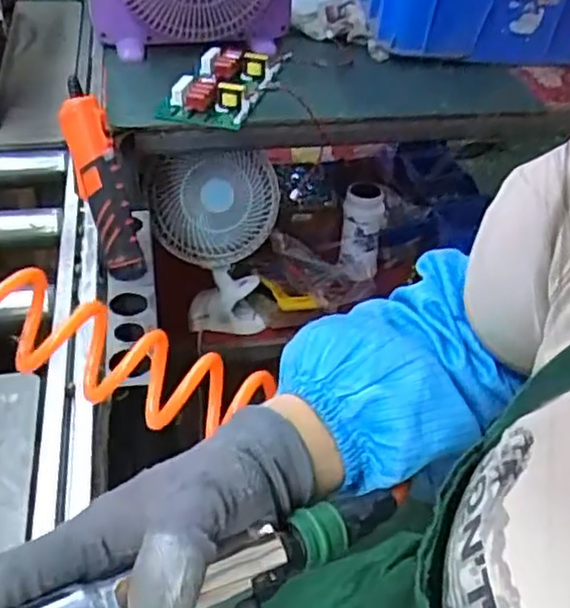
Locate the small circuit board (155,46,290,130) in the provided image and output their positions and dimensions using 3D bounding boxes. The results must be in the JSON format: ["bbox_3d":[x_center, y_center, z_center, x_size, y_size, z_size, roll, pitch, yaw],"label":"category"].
[{"bbox_3d":[-0.082,-0.307,1.014,0.121,0.042,0.202,15,41,15],"label":"small circuit board"}]

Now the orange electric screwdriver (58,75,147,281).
[{"bbox_3d":[-0.199,-0.131,0.769,0.043,0.212,0.055,-21,15,-27],"label":"orange electric screwdriver"}]

